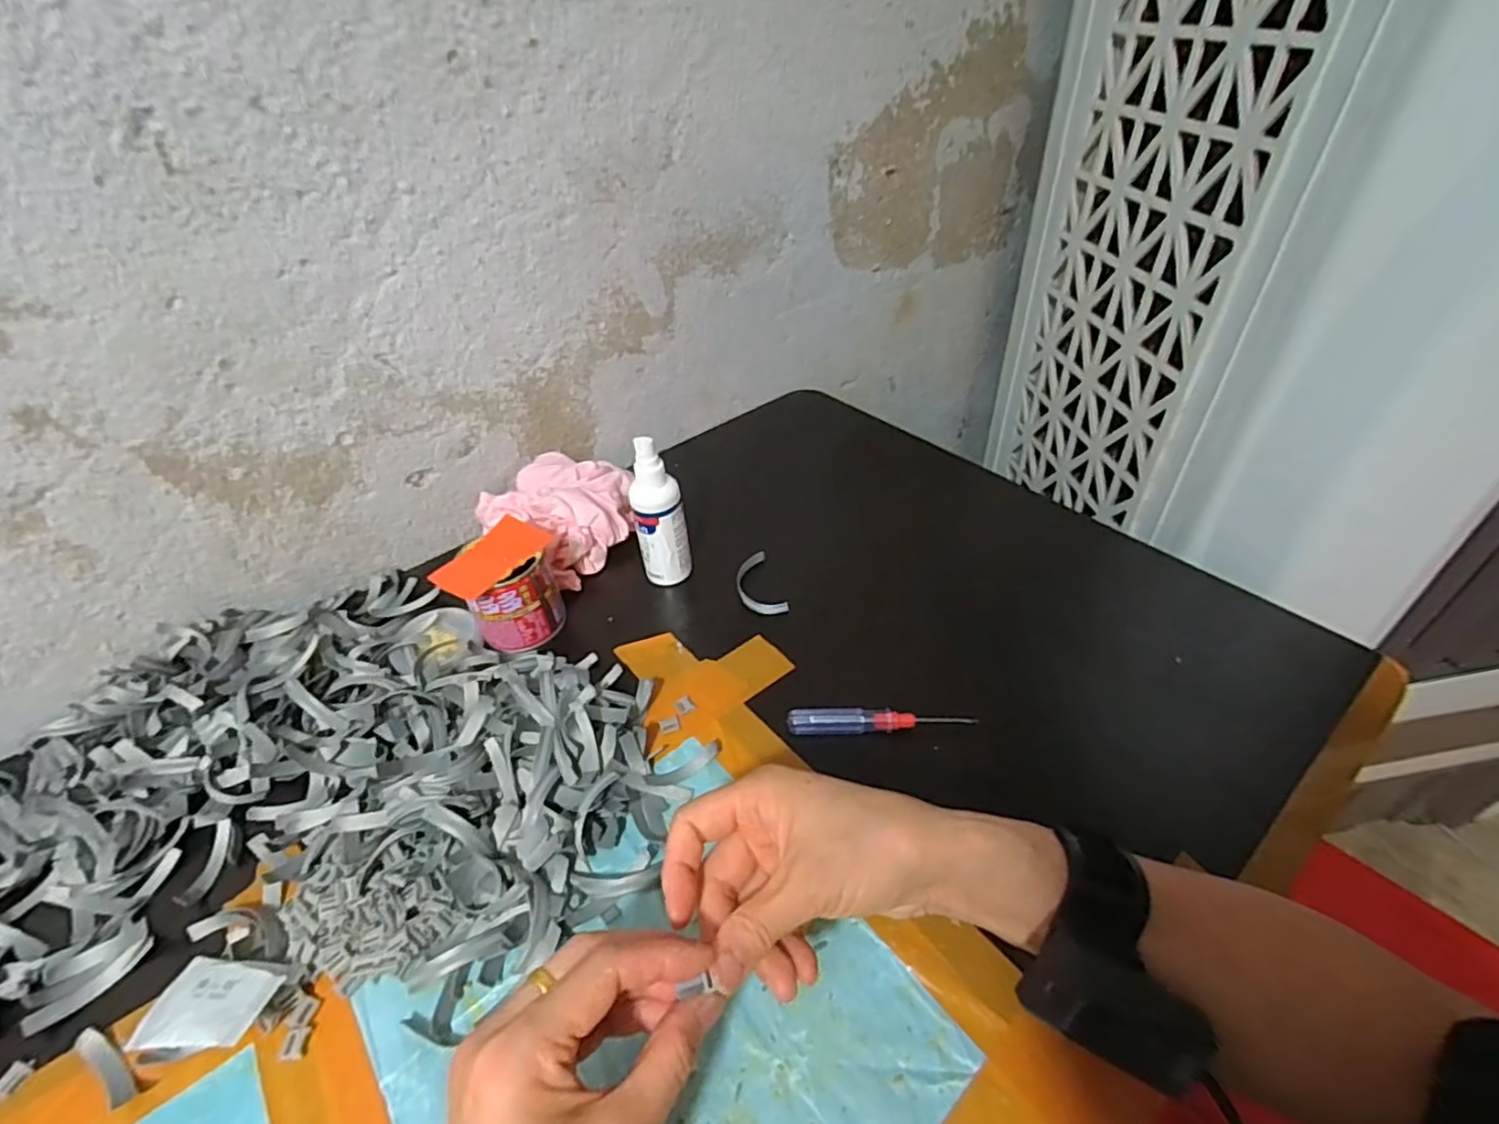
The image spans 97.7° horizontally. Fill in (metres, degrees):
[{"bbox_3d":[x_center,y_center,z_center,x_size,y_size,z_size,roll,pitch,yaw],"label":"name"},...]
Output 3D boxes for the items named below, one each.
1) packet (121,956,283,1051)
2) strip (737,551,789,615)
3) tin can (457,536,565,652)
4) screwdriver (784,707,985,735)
[{"bbox_3d":[-0.262,0.214,0.317,0.061,0.008,0.038,-5,34,12],"label":"packet"},{"bbox_3d":[0.006,0.020,0.536,0.032,0.011,0.069,-14,42,-9],"label":"strip"},{"bbox_3d":[-0.179,0.022,0.496,0.063,0.058,0.056,-18,43,-14],"label":"tin can"},{"bbox_3d":[0.084,0.106,0.428,0.117,0.013,0.016,0,42,6],"label":"screwdriver"}]

